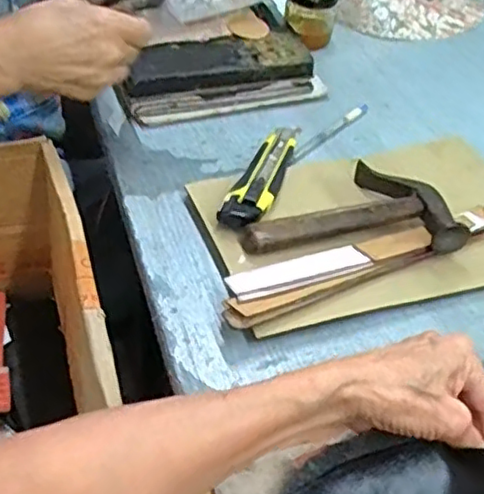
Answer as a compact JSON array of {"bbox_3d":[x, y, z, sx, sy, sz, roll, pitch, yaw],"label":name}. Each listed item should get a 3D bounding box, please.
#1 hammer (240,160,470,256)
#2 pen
[{"bbox_3d":[0.089,-0.034,0.554,0.180,0.039,0.112,1,46,-6],"label":"hammer"},{"bbox_3d":[0.092,-0.119,0.667,0.012,0.008,0.140,34,52,23],"label":"pen"}]

